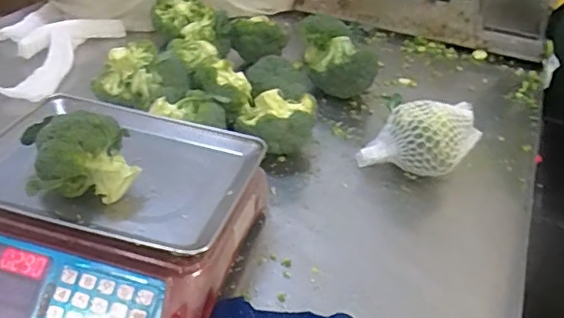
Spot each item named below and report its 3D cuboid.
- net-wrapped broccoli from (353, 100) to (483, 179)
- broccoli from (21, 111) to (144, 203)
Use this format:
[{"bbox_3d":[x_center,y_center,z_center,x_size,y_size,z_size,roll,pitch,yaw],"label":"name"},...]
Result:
[{"bbox_3d":[0.227,-0.027,0.891,0.200,0.101,0.116,-13,39,-24],"label":"net-wrapped broccoli"},{"bbox_3d":[-0.231,-0.011,0.641,0.116,0.084,0.111,-7,37,-17],"label":"broccoli"}]

